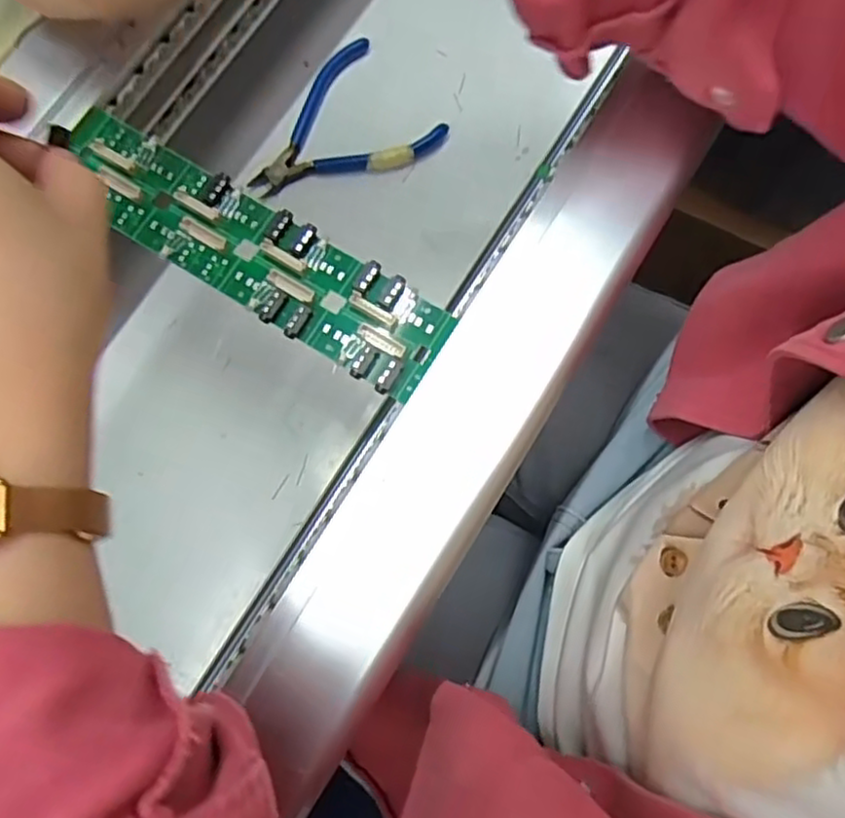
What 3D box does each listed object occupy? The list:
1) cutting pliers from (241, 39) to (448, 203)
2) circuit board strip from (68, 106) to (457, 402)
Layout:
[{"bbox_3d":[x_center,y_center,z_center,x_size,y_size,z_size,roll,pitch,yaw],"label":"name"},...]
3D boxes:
[{"bbox_3d":[-0.052,-0.160,0.414,0.108,0.021,0.084,-38,72,-8],"label":"cutting pliers"},{"bbox_3d":[-0.073,-0.067,0.285,0.179,0.007,0.043,33,80,7],"label":"circuit board strip"}]

